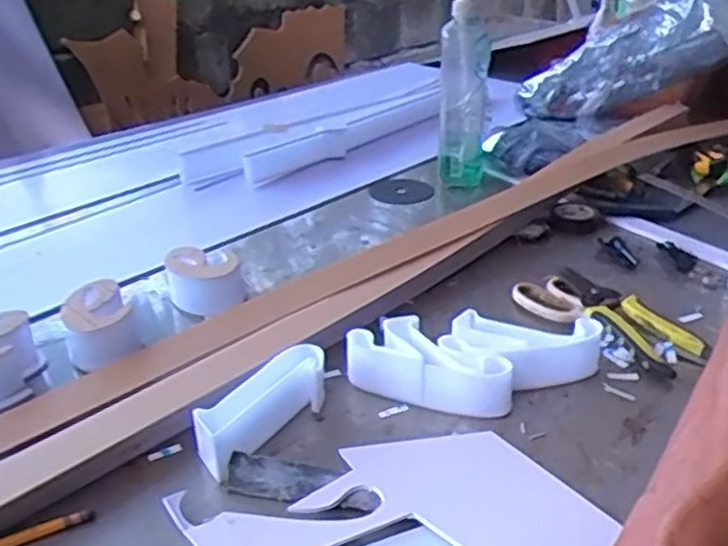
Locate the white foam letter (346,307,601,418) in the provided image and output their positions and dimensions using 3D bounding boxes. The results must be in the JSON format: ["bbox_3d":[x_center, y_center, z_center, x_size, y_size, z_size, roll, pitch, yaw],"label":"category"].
[{"bbox_3d":[0.090,0.073,0.613,0.203,0.041,0.093,3,29,9],"label":"white foam letter"}]

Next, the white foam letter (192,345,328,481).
[{"bbox_3d":[-0.075,0.101,0.565,0.041,0.042,0.127,21,36,35],"label":"white foam letter"}]

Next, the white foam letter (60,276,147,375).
[{"bbox_3d":[-0.242,0.043,0.674,0.059,0.047,0.081,-15,31,-23],"label":"white foam letter"}]

